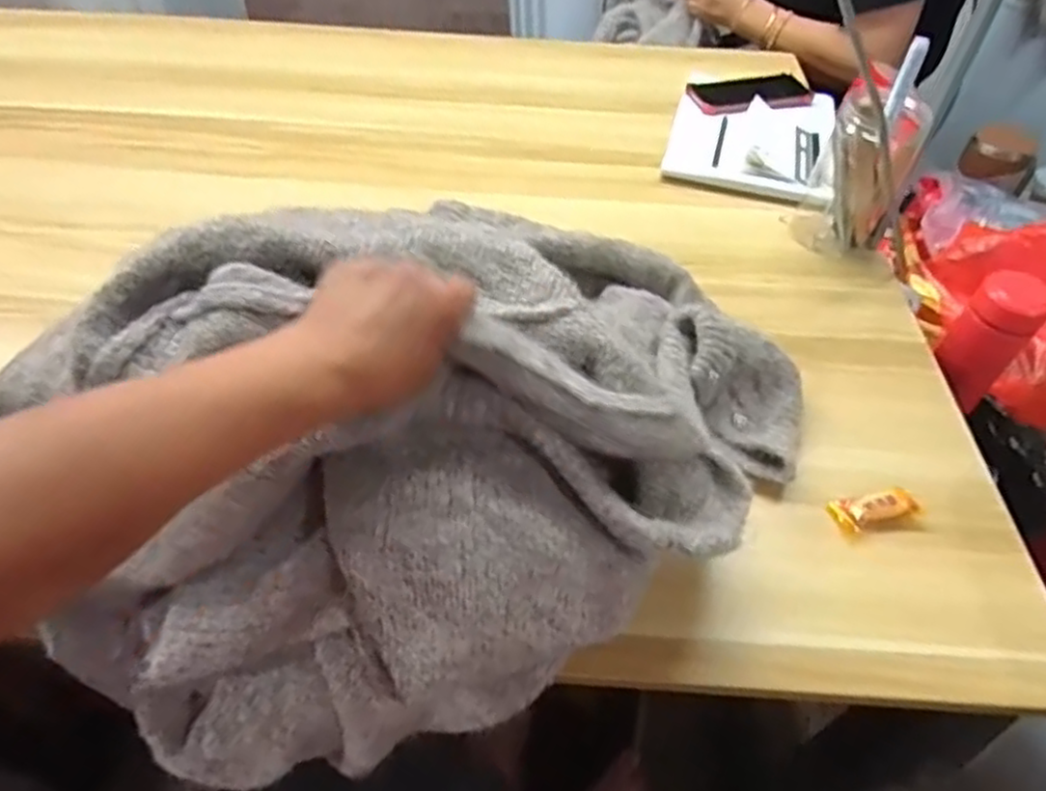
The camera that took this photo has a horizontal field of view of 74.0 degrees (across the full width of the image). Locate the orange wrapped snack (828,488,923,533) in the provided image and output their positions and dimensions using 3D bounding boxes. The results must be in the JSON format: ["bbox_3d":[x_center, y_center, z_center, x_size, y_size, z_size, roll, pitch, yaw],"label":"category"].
[{"bbox_3d":[0.269,0.082,0.527,0.066,0.012,0.027,-13,51,-13],"label":"orange wrapped snack"}]

